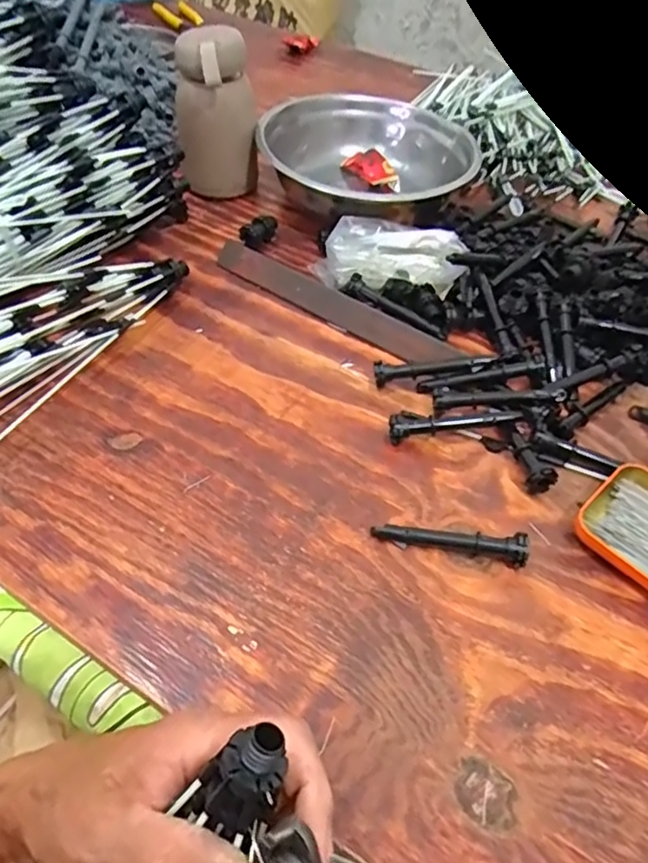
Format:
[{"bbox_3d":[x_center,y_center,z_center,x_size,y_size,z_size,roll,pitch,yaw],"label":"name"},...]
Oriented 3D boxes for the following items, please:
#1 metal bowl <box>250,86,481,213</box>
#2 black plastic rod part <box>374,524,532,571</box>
[{"bbox_3d":[0.044,-0.283,0.647,0.205,0.061,0.205,2,48,-3],"label":"metal bowl"},{"bbox_3d":[0.078,0.069,0.385,0.094,0.019,0.015,9,48,4],"label":"black plastic rod part"}]

